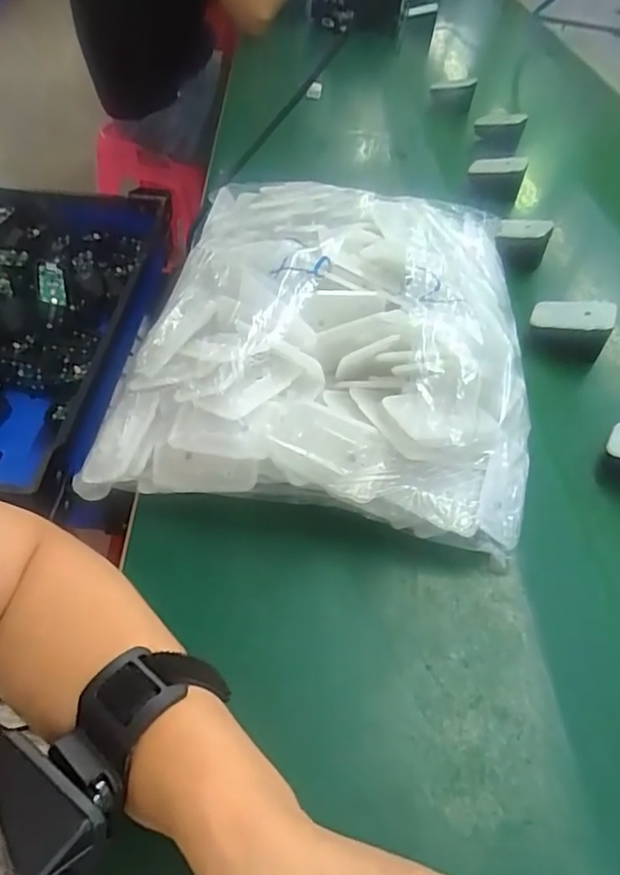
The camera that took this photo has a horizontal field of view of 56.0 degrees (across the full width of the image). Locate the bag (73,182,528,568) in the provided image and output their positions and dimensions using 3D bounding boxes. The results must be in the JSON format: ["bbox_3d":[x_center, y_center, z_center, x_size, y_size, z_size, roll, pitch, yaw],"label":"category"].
[{"bbox_3d":[0.012,-0.072,0.441,0.282,0.133,0.286,6,47,4],"label":"bag"}]

